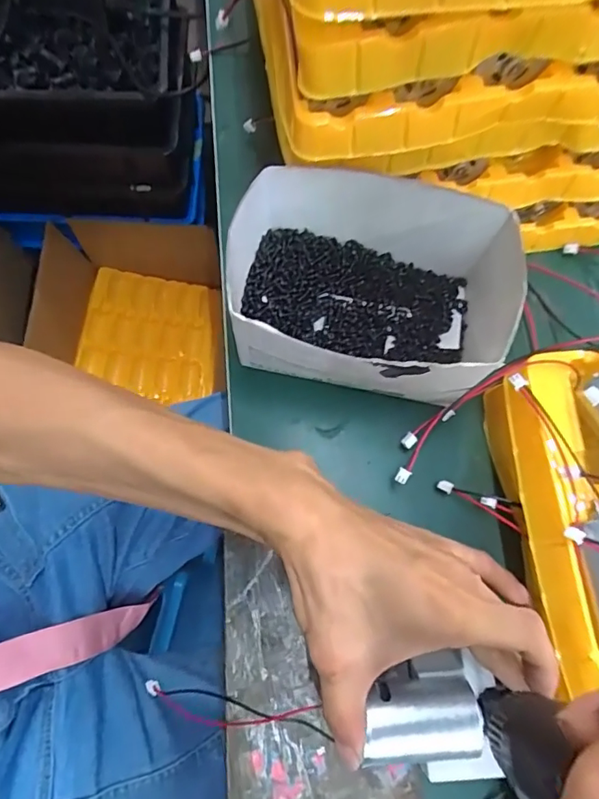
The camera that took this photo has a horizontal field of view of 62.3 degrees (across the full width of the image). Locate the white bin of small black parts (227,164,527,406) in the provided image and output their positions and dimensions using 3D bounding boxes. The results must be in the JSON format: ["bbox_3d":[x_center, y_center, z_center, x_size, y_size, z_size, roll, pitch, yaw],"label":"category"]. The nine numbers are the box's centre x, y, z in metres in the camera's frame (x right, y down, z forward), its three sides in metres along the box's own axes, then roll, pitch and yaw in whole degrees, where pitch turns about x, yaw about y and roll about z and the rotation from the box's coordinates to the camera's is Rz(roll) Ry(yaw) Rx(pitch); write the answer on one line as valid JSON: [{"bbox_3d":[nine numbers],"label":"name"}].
[{"bbox_3d":[0.042,-0.061,0.292,0.158,0.074,0.111,10,74,1],"label":"white bin of small black parts"}]

